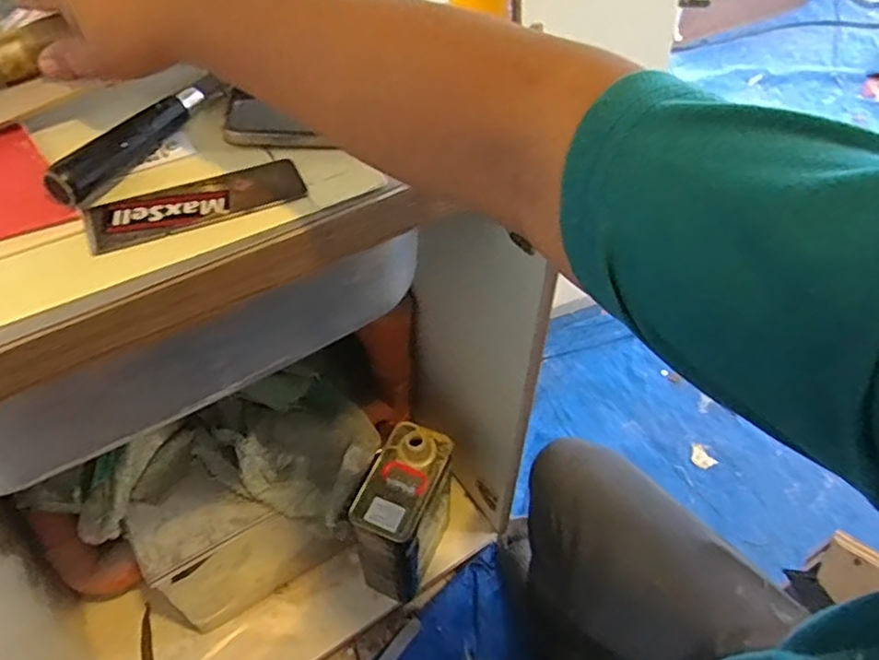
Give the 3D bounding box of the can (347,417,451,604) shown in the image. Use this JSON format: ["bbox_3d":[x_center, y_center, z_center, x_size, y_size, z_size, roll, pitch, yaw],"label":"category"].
[{"bbox_3d":[-0.049,0.276,0.944,0.094,0.250,0.163,19,52,16],"label":"can"}]

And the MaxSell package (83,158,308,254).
[{"bbox_3d":[-0.154,-0.082,0.404,0.132,0.006,0.043,-22,53,-17],"label":"MaxSell package"}]

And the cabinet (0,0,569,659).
[{"bbox_3d":[-0.309,0.052,0.779,0.664,0.827,0.532,-27,55,-21],"label":"cabinet"}]

